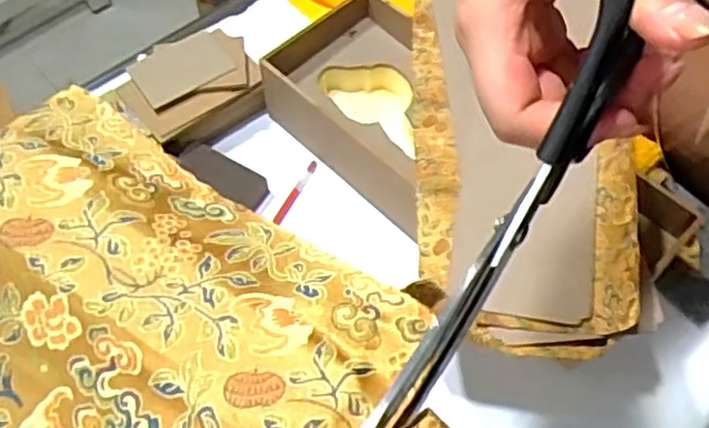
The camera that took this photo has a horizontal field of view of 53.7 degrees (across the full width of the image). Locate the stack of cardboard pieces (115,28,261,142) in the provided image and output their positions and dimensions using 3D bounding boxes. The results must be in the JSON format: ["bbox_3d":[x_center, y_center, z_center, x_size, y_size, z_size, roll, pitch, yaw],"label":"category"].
[{"bbox_3d":[-0.184,-0.151,0.767,0.137,0.025,0.114,-37,66,-19],"label":"stack of cardboard pieces"}]

